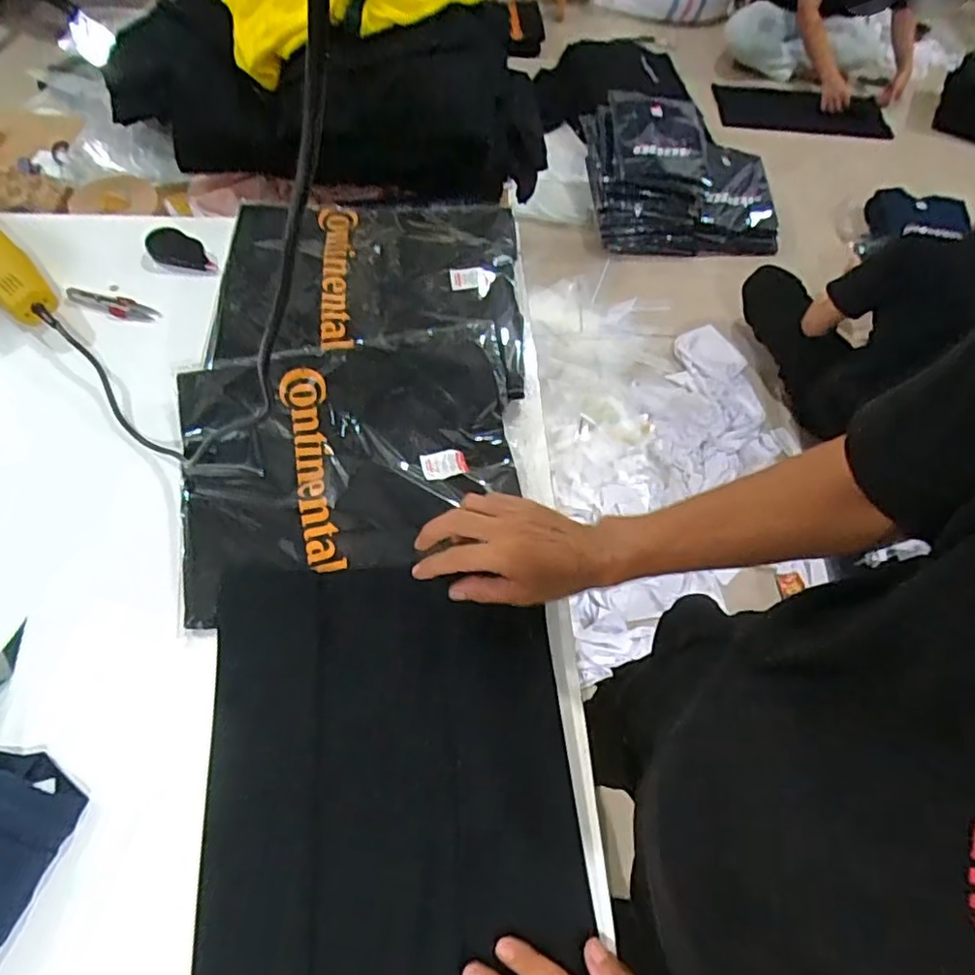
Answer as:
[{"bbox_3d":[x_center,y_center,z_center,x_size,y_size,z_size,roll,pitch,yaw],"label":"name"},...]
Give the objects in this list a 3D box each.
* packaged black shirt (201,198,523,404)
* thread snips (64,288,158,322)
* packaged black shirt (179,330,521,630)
[{"bbox_3d":[-0.139,-0.249,0.730,0.345,0.022,0.272,1,61,-5],"label":"packaged black shirt"},{"bbox_3d":[-0.431,-0.211,0.722,0.106,0.011,0.029,20,61,6],"label":"thread snips"},{"bbox_3d":[-0.138,-0.036,0.628,0.322,0.018,0.247,-10,62,-10],"label":"packaged black shirt"}]

